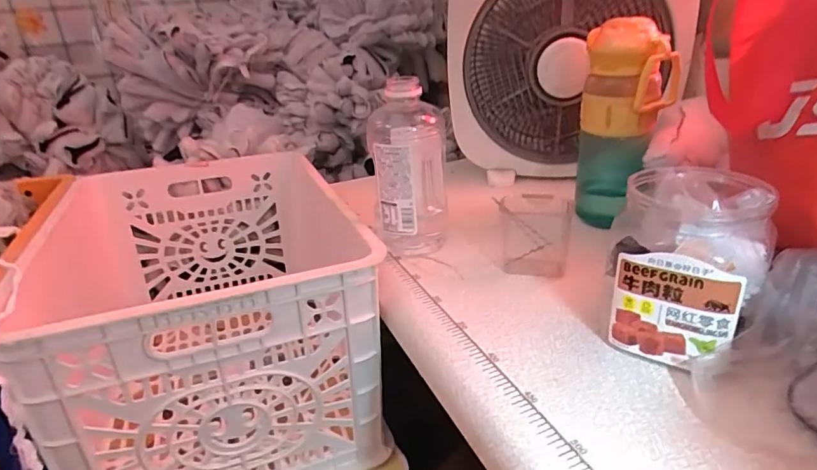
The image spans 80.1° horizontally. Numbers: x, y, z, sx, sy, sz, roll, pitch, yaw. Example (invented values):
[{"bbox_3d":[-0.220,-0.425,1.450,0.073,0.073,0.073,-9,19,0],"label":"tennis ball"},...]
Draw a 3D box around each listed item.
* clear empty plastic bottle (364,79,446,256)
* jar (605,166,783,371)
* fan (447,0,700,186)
[{"bbox_3d":[0.002,-0.073,0.567,0.087,0.196,0.084,-6,25,2],"label":"clear empty plastic bottle"},{"bbox_3d":[0.218,0.021,0.380,0.100,0.138,0.095,14,33,38],"label":"jar"},{"bbox_3d":[0.226,-0.264,0.738,0.319,0.354,0.167,-6,25,3],"label":"fan"}]

